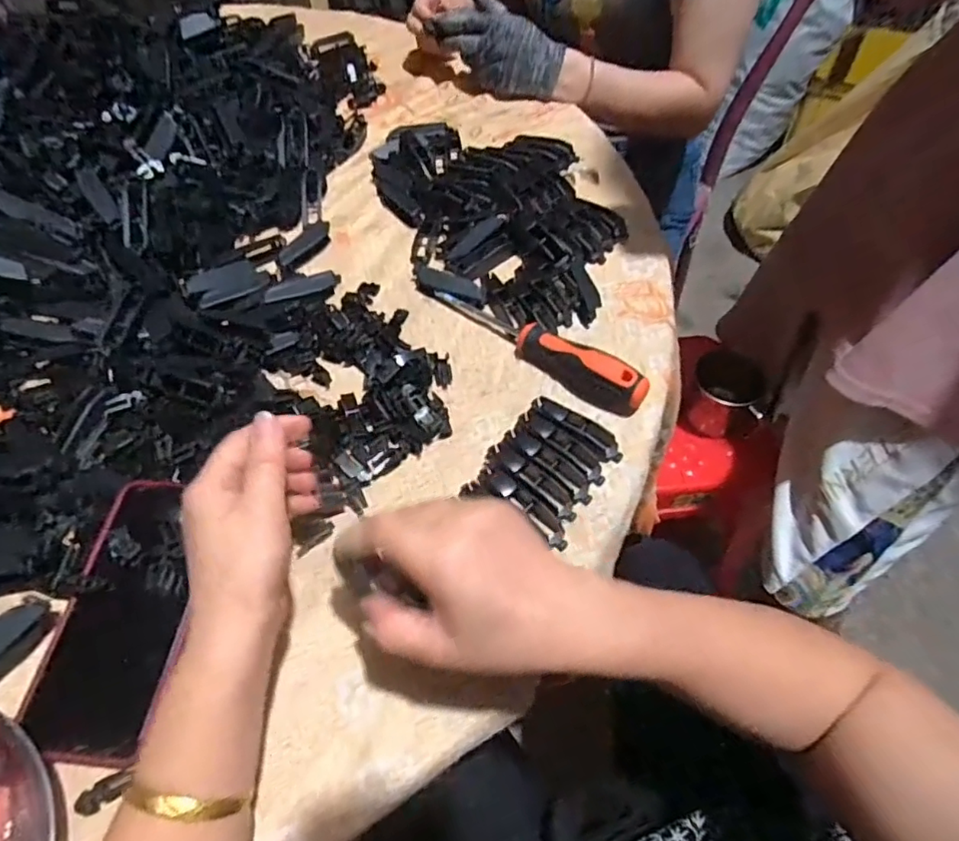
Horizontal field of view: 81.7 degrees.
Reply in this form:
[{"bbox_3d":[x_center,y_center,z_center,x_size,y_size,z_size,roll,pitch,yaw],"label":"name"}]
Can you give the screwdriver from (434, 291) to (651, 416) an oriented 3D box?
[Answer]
[{"bbox_3d":[0.044,-0.063,0.457,0.196,0.028,0.032,30,63,19],"label":"screwdriver"}]

